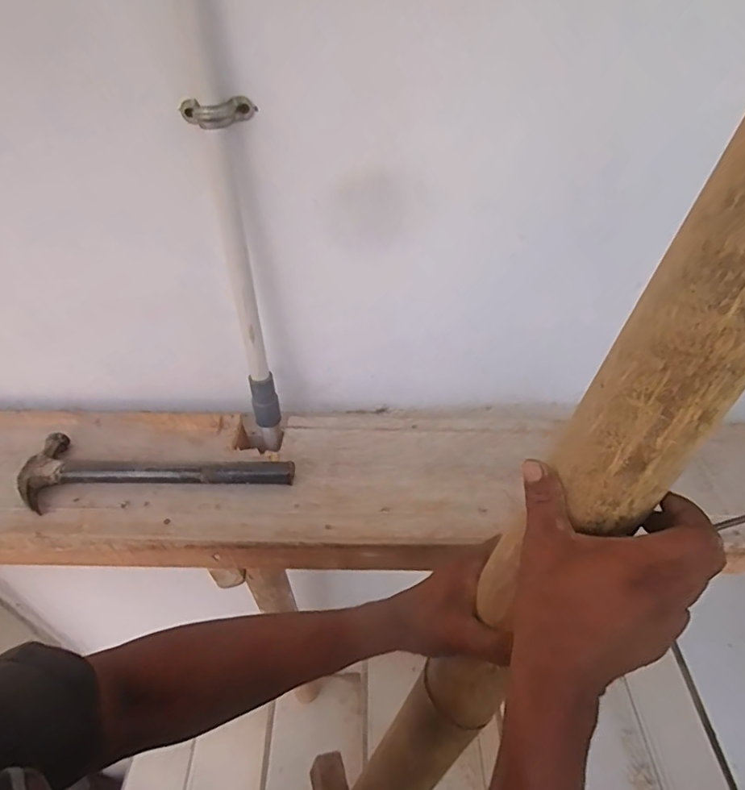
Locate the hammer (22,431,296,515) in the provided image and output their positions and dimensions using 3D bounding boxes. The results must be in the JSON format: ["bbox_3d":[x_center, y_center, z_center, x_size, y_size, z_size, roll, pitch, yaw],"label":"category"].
[{"bbox_3d":[-0.244,0.085,0.584,0.299,0.033,0.090,-2,43,-4],"label":"hammer"}]

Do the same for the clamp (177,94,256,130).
[{"bbox_3d":[-0.139,-0.254,0.449,0.067,0.022,0.023,-6,44,-8],"label":"clamp"}]

